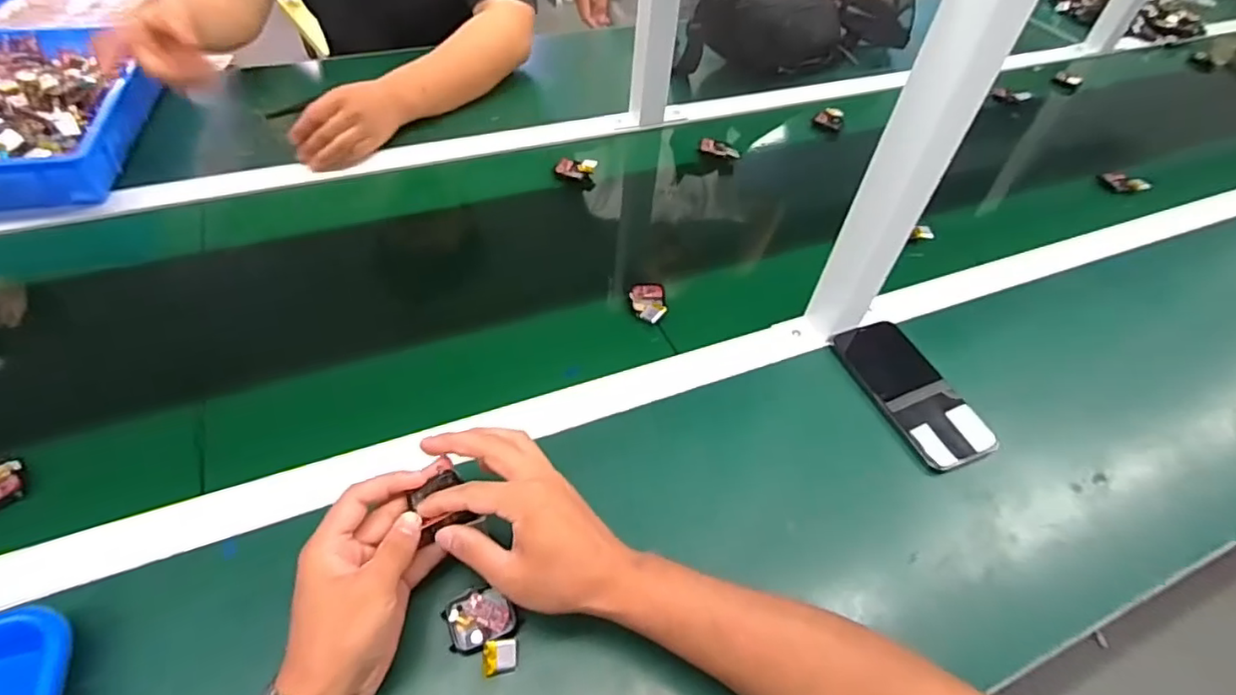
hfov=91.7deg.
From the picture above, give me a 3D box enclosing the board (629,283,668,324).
[{"bbox_3d":[0.032,-0.047,0.616,0.035,0.015,0.058,0,50,-6],"label":"board"}]

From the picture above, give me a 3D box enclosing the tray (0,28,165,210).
[{"bbox_3d":[-0.715,-0.292,0.718,0.248,0.057,0.352,-11,52,-15],"label":"tray"}]

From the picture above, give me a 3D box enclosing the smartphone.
[{"bbox_3d":[0.276,0.041,0.567,0.077,0.015,0.156,-13,53,-16],"label":"smartphone"}]

